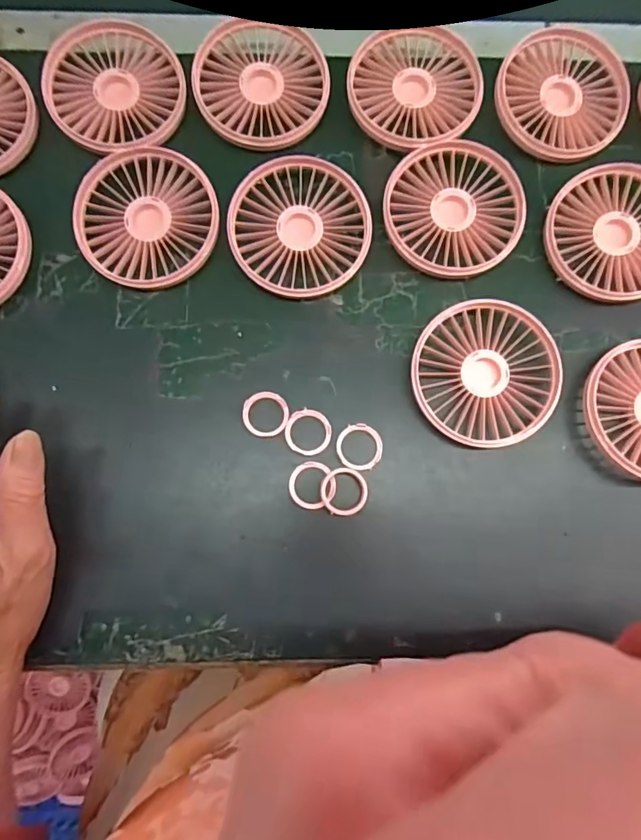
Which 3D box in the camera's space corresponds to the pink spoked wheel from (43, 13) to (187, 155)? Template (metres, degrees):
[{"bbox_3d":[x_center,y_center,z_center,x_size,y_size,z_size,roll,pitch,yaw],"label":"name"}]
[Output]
[{"bbox_3d":[-0.135,-0.220,0.333,0.084,0.013,0.096,-26,83,-6],"label":"pink spoked wheel"}]

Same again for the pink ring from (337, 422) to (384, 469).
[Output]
[{"bbox_3d":[0.024,0.016,0.303,0.027,0.004,0.028,0,82,-2],"label":"pink ring"}]

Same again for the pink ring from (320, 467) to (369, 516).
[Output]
[{"bbox_3d":[0.014,0.042,0.298,0.028,0.004,0.028,0,82,-2],"label":"pink ring"}]

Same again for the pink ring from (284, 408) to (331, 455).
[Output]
[{"bbox_3d":[-0.007,0.007,0.304,0.027,0.004,0.027,0,82,-2],"label":"pink ring"}]

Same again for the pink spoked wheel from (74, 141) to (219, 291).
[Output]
[{"bbox_3d":[-0.109,-0.129,0.318,0.084,0.011,0.090,0,82,-2],"label":"pink spoked wheel"}]

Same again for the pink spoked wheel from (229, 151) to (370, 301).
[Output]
[{"bbox_3d":[-0.013,-0.123,0.320,0.085,0.011,0.088,0,82,-2],"label":"pink spoked wheel"}]

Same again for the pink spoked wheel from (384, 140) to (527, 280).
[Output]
[{"bbox_3d":[0.085,-0.136,0.324,0.085,0.007,0.086,-1,82,-2],"label":"pink spoked wheel"}]

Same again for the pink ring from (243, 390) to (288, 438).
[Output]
[{"bbox_3d":[-0.033,-0.003,0.306,0.027,0.004,0.027,0,82,-2],"label":"pink ring"}]

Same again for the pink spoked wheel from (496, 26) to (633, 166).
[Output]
[{"bbox_3d":[0.163,-0.220,0.338,0.087,0.007,0.090,0,82,-2],"label":"pink spoked wheel"}]

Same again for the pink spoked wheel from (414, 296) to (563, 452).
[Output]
[{"bbox_3d":[0.100,-0.028,0.309,0.085,0.015,0.088,0,82,-2],"label":"pink spoked wheel"}]

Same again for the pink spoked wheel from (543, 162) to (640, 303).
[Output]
[{"bbox_3d":[0.188,-0.120,0.322,0.085,0.015,0.085,0,82,-2],"label":"pink spoked wheel"}]

